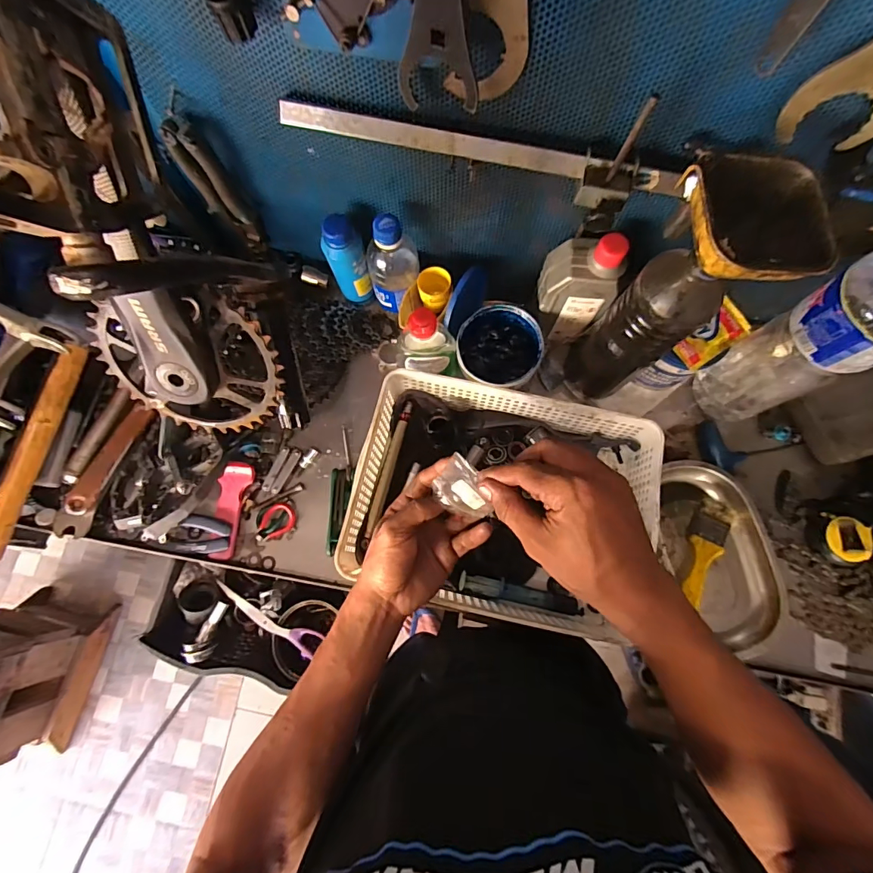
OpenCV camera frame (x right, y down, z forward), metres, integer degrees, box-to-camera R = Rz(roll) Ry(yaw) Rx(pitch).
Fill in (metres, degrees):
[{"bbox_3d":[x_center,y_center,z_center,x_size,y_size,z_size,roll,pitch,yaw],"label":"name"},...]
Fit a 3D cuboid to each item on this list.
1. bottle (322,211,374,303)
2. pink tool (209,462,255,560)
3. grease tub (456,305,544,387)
[{"bbox_3d":[-0.109,-0.215,0.555,0.048,0.132,0.041,-14,76,-3],"label":"bottle"},{"bbox_3d":[-0.260,0.092,0.557,0.033,0.028,0.119,10,76,3],"label":"pink tool"},{"bbox_3d":[0.075,-0.103,0.551,0.095,0.077,0.099,0,75,0],"label":"grease tub"}]

